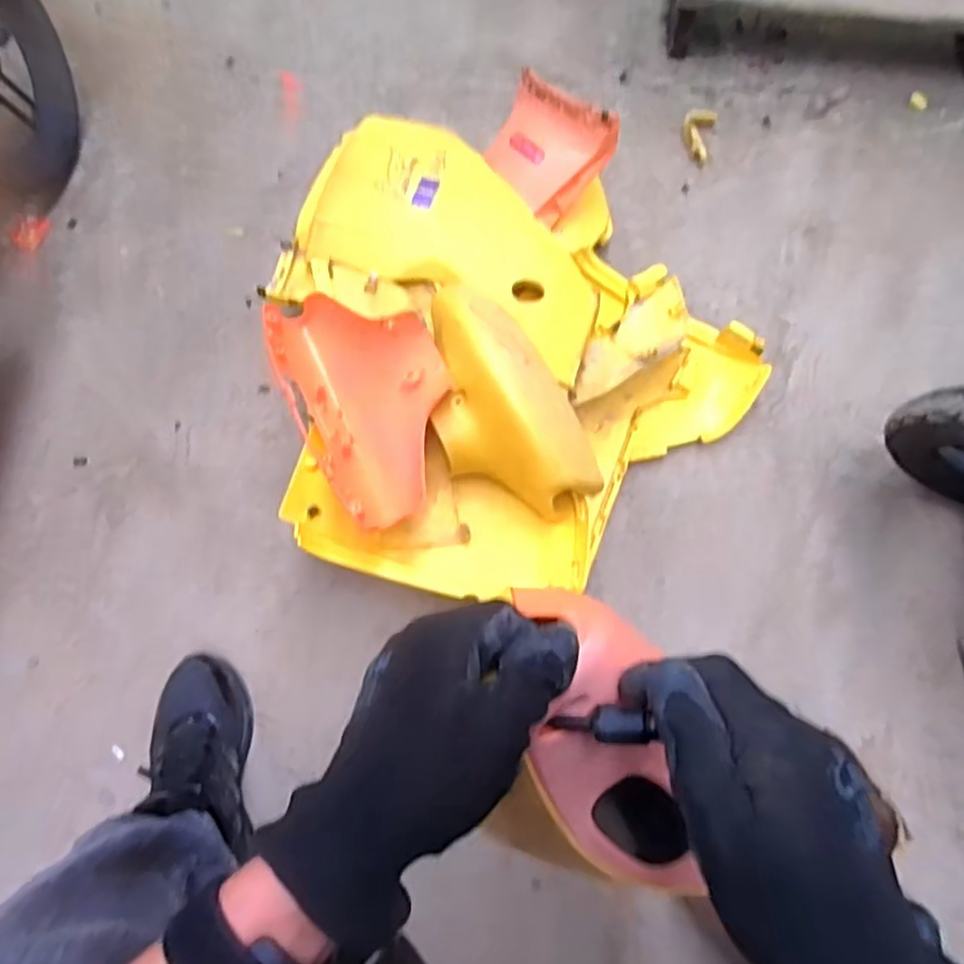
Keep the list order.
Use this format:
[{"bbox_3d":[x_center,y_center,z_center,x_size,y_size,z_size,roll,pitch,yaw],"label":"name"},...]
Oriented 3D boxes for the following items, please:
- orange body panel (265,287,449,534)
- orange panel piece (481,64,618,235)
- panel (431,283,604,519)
[{"bbox_3d":[-0.124,-0.097,0.743,0.167,0.076,0.295,-26,71,-11],"label":"orange body panel"},{"bbox_3d":[0.097,-0.503,0.995,0.065,0.172,0.229,2,42,-48],"label":"orange panel piece"},{"bbox_3d":[0.017,-0.102,0.745,0.152,0.101,0.288,-19,70,-8],"label":"panel"}]

